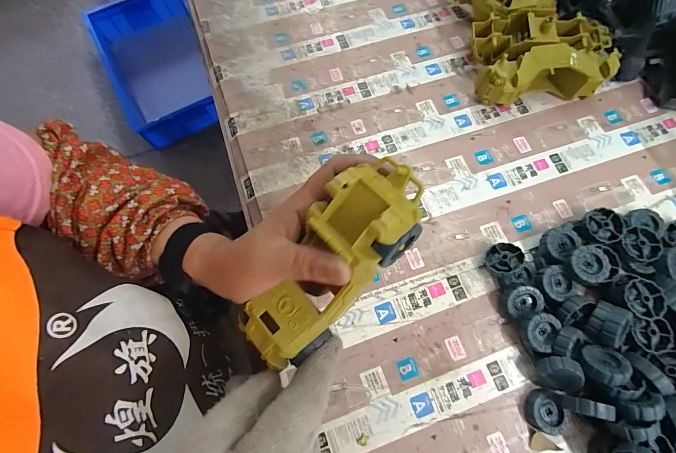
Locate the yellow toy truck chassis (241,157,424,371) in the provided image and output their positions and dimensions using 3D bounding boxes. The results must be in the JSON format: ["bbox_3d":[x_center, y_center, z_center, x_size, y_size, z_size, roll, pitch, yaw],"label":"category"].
[{"bbox_3d":[-0.007,0.032,0.227,0.059,0.051,0.166,40,110,13],"label":"yellow toy truck chassis"}]

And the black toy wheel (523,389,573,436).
[{"bbox_3d":[0.206,0.181,0.320,0.043,0.013,0.038,4,72,2],"label":"black toy wheel"}]

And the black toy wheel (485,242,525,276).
[{"bbox_3d":[0.182,0.037,0.359,0.037,0.013,0.038,-35,46,-3],"label":"black toy wheel"}]

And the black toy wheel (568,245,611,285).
[{"bbox_3d":[0.257,0.041,0.338,0.034,0.018,0.037,0,72,1],"label":"black toy wheel"}]

